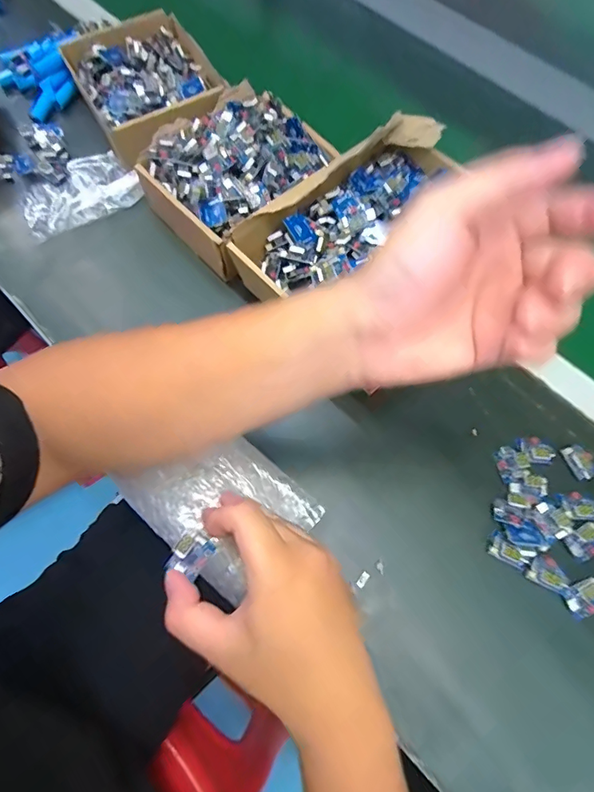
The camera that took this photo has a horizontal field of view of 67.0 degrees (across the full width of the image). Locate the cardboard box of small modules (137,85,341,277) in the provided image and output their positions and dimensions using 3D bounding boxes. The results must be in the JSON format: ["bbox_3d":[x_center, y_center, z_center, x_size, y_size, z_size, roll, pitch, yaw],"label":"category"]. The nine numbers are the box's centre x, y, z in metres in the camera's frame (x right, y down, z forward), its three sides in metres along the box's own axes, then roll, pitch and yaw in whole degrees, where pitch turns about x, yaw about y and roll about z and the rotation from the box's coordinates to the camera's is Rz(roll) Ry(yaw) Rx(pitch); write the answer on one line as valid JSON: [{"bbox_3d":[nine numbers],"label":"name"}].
[{"bbox_3d":[-0.063,-0.223,0.461,0.166,0.081,0.154,-38,73,-15],"label":"cardboard box of small modules"}]

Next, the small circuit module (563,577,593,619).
[{"bbox_3d":[0.219,0.152,0.338,0.030,0.006,0.021,-27,70,-12],"label":"small circuit module"}]

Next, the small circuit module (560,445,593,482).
[{"bbox_3d":[0.243,0.057,0.384,0.023,0.004,0.030,-16,69,-8],"label":"small circuit module"}]

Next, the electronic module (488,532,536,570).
[{"bbox_3d":[0.166,0.122,0.351,0.032,0.006,0.018,32,70,12],"label":"electronic module"}]

